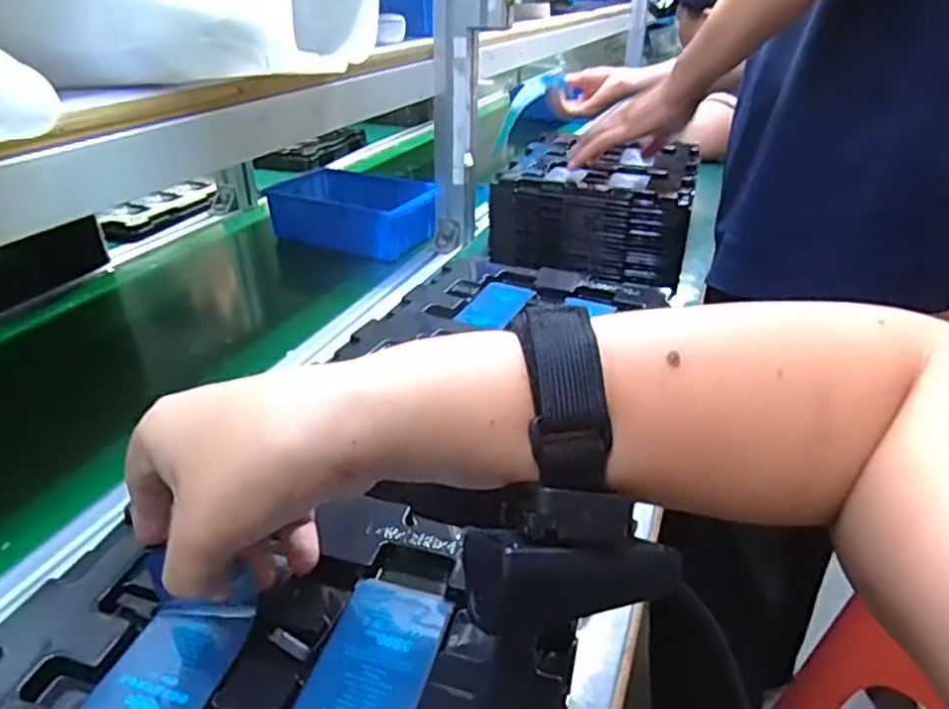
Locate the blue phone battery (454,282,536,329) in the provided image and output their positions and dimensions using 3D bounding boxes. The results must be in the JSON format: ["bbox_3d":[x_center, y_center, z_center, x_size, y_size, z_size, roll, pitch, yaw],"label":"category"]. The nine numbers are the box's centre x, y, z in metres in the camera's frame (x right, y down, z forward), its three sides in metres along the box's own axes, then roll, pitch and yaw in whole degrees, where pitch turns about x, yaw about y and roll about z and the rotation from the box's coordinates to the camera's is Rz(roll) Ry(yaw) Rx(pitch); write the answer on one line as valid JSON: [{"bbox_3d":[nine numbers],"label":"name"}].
[{"bbox_3d":[0.018,-0.042,0.555,0.043,0.006,0.083,14,33,21],"label":"blue phone battery"}]

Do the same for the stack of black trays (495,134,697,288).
[{"bbox_3d":[0.154,-0.190,0.813,0.220,0.099,0.230,10,32,16],"label":"stack of black trays"}]

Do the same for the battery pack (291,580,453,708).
[{"bbox_3d":[-0.041,0.124,0.245,0.044,0.004,0.084,8,31,12],"label":"battery pack"}]

